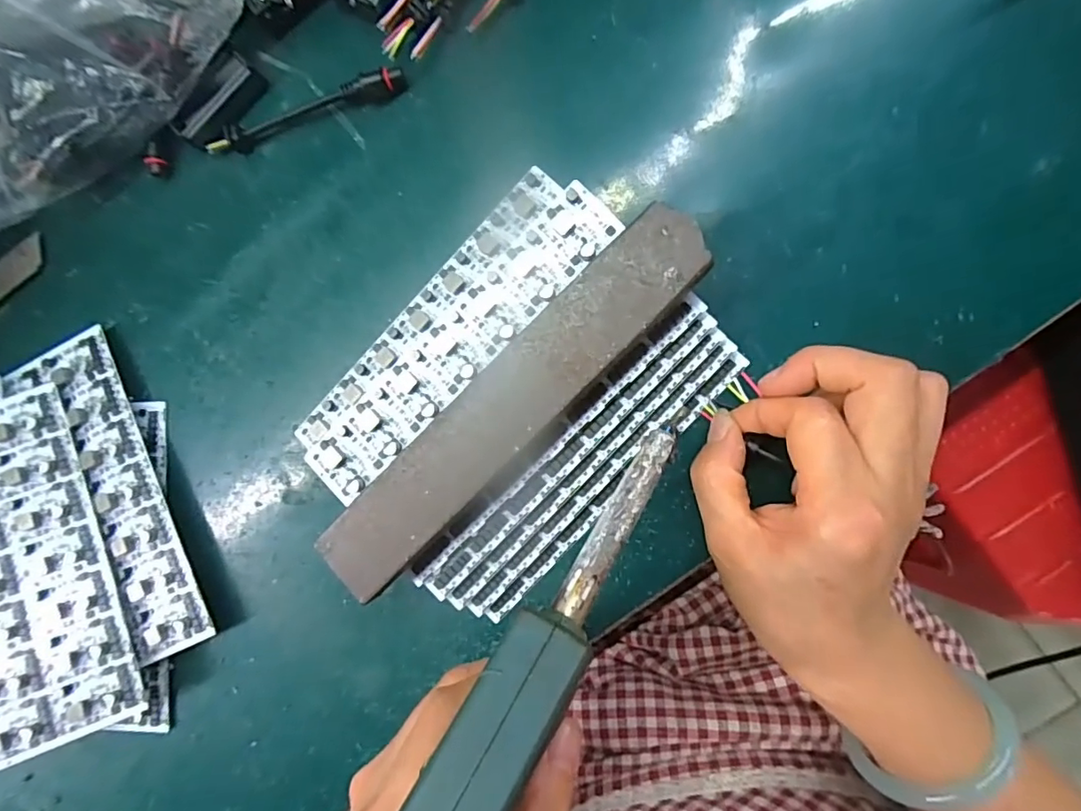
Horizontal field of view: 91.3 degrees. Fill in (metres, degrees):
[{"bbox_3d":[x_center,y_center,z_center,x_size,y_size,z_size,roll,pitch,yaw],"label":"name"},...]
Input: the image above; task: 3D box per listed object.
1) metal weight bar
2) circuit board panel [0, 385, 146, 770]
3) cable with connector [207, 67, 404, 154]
[{"bbox_3d":[-0.011,0.001,0.221,0.197,0.019,0.035,-45,85,5],"label":"metal weight bar"},{"bbox_3d":[-0.263,0.084,0.268,0.077,0.006,0.173,-20,84,-6],"label":"circuit board panel"},{"bbox_3d":[-0.123,-0.153,0.270,0.108,0.013,0.014,-15,88,7],"label":"cable with connector"}]

